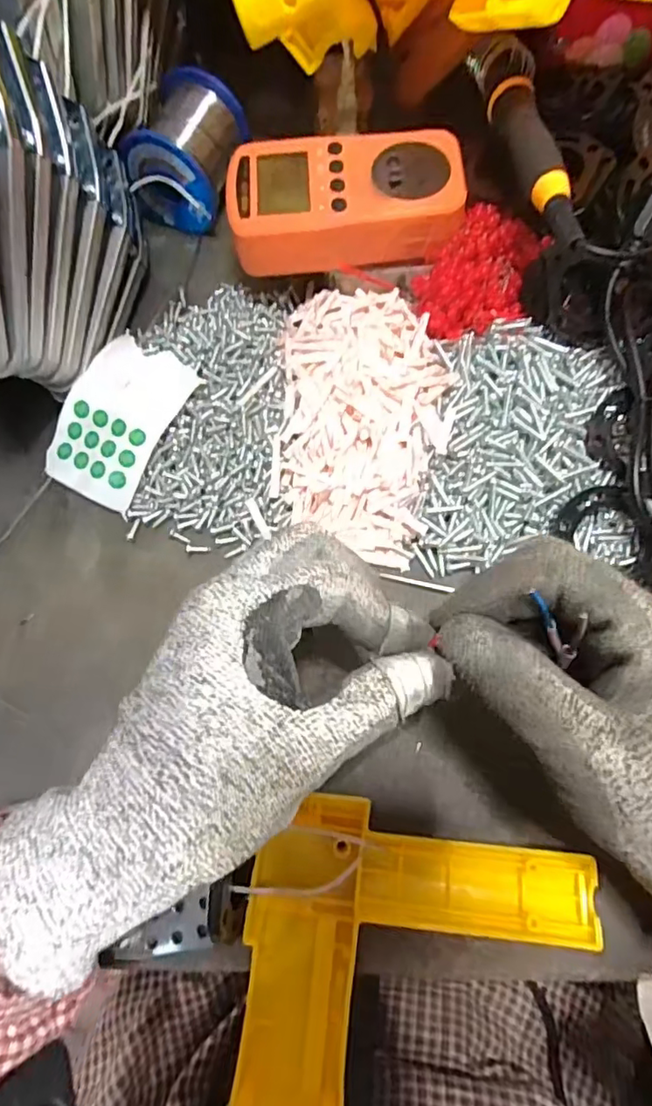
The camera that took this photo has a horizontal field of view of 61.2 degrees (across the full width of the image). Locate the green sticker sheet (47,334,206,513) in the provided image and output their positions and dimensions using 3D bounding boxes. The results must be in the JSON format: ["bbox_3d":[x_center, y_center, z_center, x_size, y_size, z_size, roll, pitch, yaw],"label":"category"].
[{"bbox_3d":[-0.118,-0.077,0.312,0.059,0.011,0.092,26,83,7],"label":"green sticker sheet"}]

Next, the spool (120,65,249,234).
[{"bbox_3d":[-0.086,-0.253,0.352,0.056,0.058,0.073,21,74,7],"label":"spool"}]

